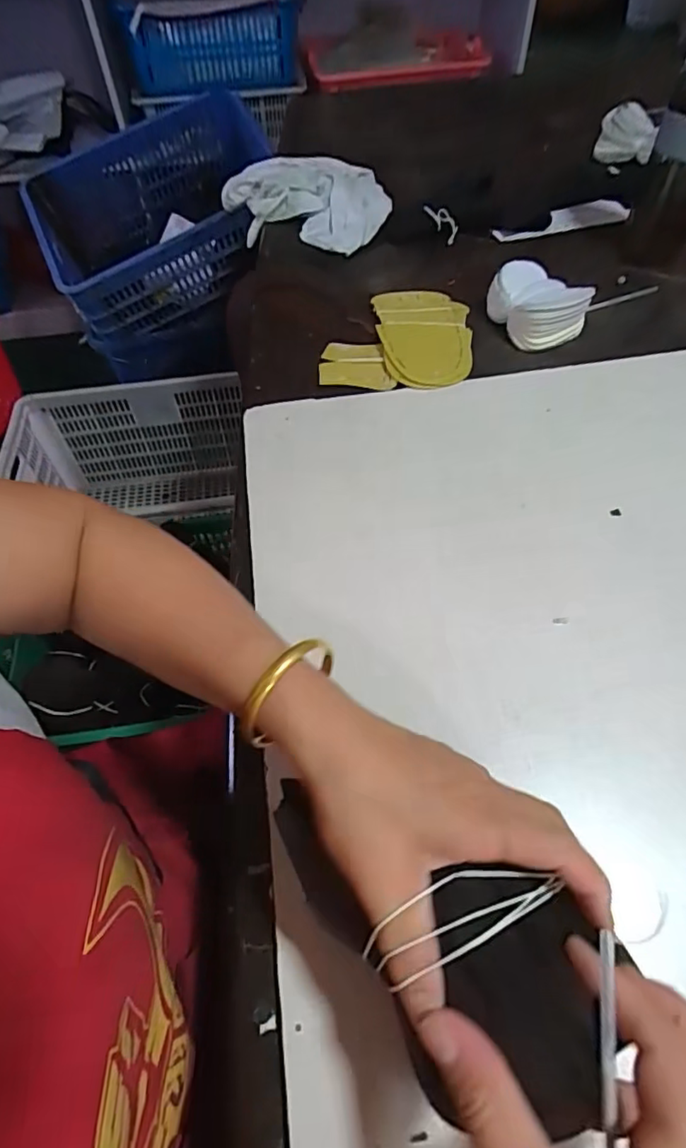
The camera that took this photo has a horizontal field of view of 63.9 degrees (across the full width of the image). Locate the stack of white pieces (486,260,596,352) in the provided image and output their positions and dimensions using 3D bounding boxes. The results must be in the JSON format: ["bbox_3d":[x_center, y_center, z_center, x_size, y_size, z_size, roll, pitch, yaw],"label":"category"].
[{"bbox_3d":[0.212,-0.302,0.613,0.087,0.043,0.104,-31,59,-18],"label":"stack of white pieces"}]

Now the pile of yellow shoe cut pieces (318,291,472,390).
[{"bbox_3d":[0.062,-0.264,0.613,0.156,0.014,0.169,5,55,6],"label":"pile of yellow shoe cut pieces"}]

